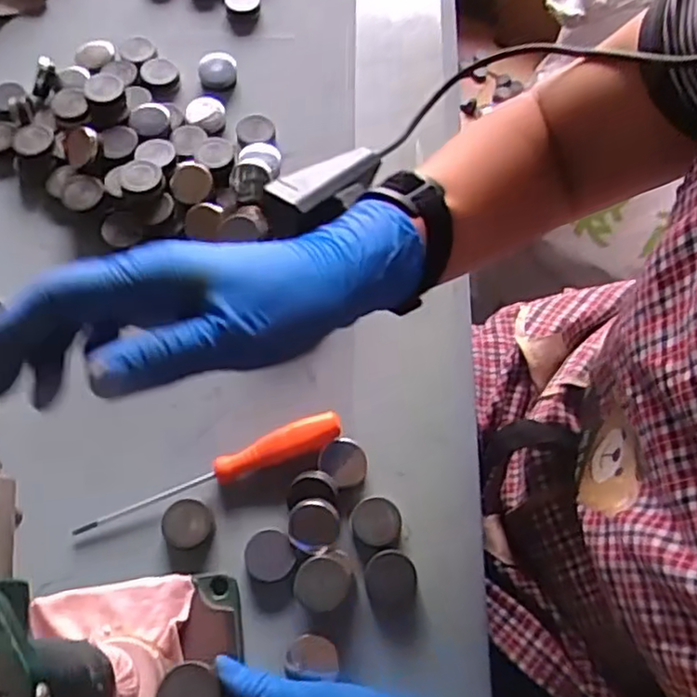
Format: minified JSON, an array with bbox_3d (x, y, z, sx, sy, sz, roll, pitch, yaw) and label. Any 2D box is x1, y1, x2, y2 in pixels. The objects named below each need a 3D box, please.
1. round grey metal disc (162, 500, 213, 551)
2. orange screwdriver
[{"bbox_3d":[-0.106,0.115,0.444,0.031,0.007,0.032,1,66,-3],"label":"round grey metal disc"},{"bbox_3d":[-0.091,0.087,0.459,0.184,0.019,0.021,-23,69,-13],"label":"orange screwdriver"}]

